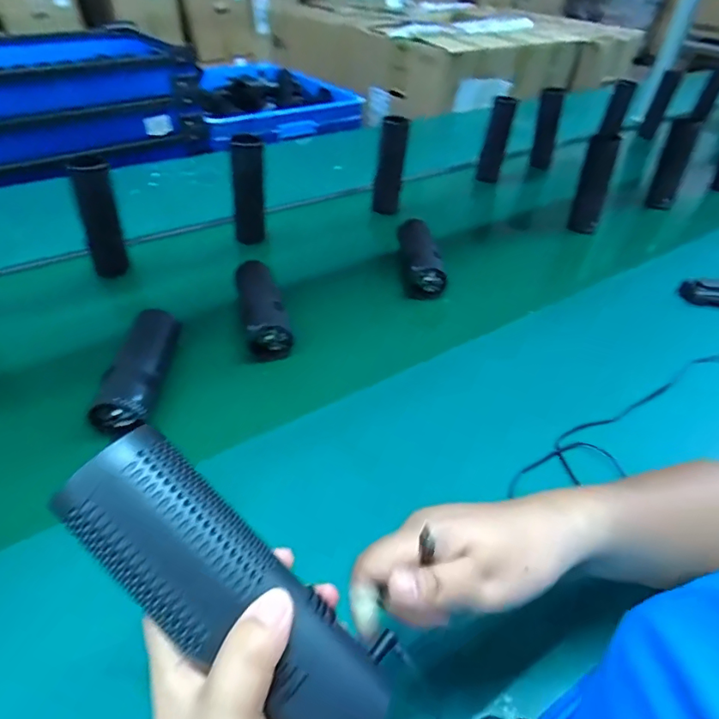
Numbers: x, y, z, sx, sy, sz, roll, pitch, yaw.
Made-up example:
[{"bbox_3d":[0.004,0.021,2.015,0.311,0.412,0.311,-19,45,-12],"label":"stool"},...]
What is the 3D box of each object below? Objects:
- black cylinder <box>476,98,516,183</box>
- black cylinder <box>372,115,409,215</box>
[{"bbox_3d":[0.308,-0.498,1.114,0.048,0.179,0.048,18,43,13],"label":"black cylinder"},{"bbox_3d":[0.059,-0.368,0.958,0.052,0.182,0.046,10,42,5],"label":"black cylinder"}]

